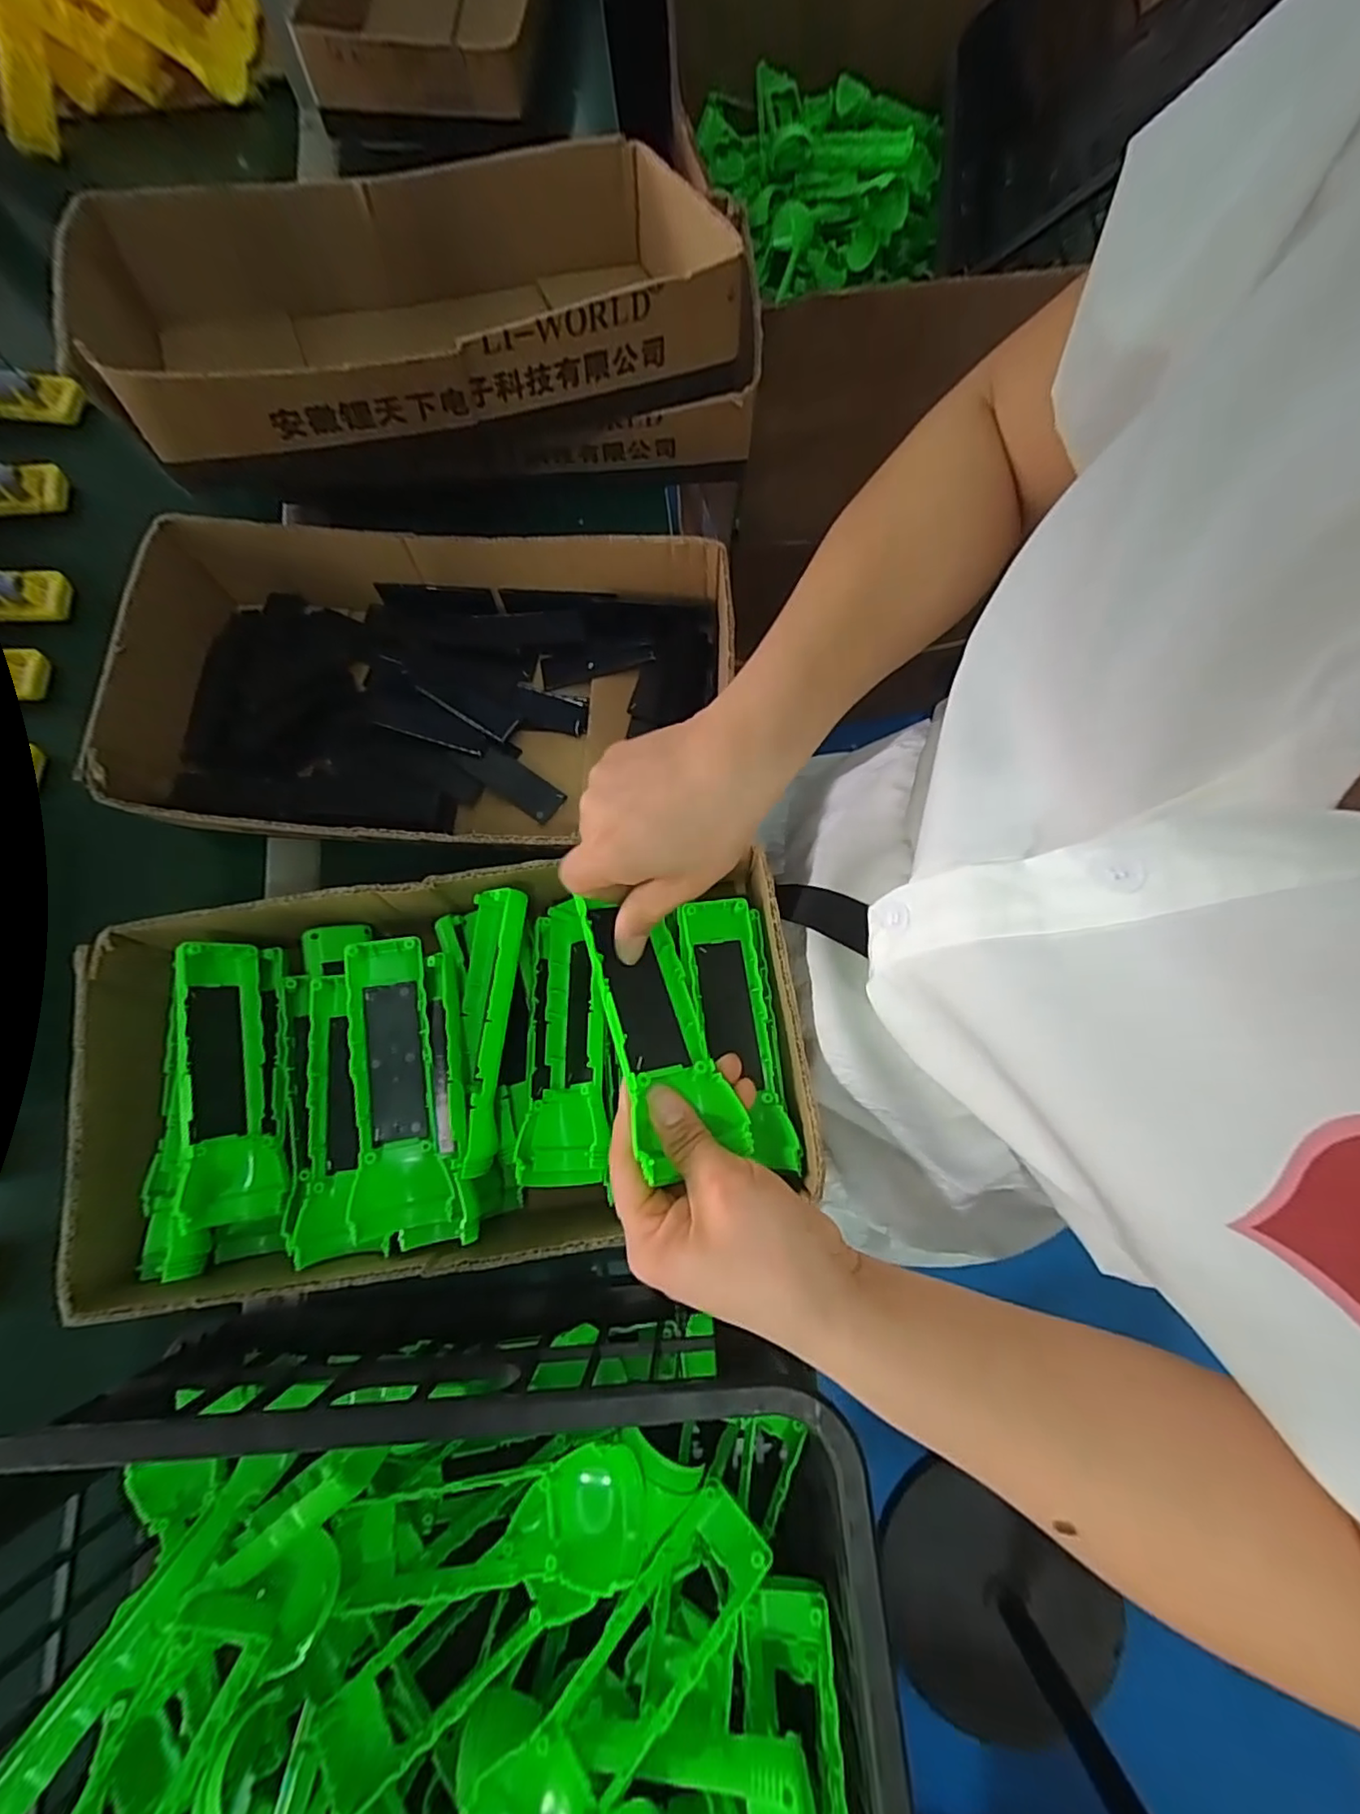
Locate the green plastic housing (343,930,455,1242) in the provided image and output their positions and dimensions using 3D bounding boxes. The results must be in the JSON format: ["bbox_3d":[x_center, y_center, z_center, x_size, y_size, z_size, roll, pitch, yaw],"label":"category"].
[{"bbox_3d":[-0.164,0.102,0.365,0.049,0.038,0.166,-11,75,-2],"label":"green plastic housing"}]

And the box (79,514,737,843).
[{"bbox_3d":[-0.179,-0.159,0.453,0.422,0.071,0.243,-1,75,1],"label":"box"}]

